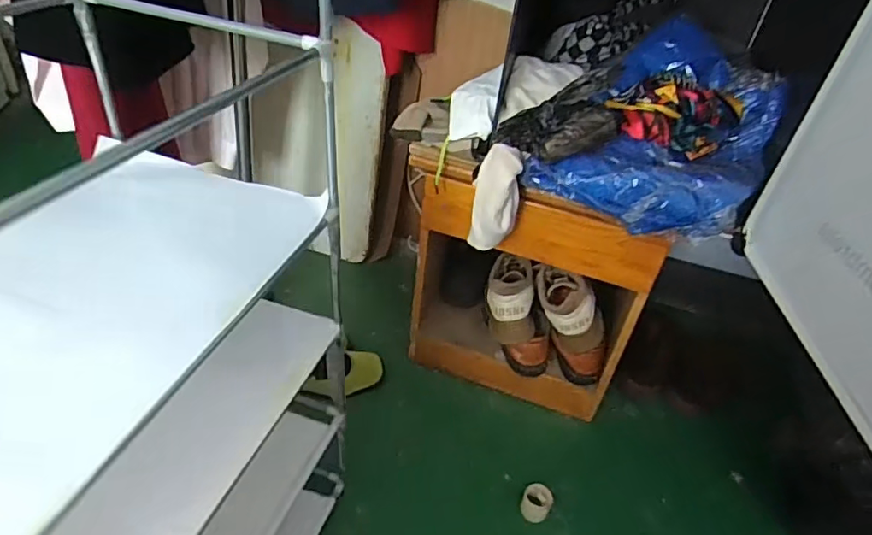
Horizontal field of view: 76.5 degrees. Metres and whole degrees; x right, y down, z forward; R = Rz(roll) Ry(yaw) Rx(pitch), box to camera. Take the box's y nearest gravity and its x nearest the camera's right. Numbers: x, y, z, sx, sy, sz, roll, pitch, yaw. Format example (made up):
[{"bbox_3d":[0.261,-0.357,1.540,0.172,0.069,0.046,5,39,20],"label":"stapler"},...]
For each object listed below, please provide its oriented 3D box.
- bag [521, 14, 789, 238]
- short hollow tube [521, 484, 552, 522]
[{"bbox_3d":[0.331,-0.190,0.767,0.248,0.159,0.387,32,44,28],"label":"bag"},{"bbox_3d":[0.169,0.394,0.929,0.051,0.045,0.048,27,41,23],"label":"short hollow tube"}]

